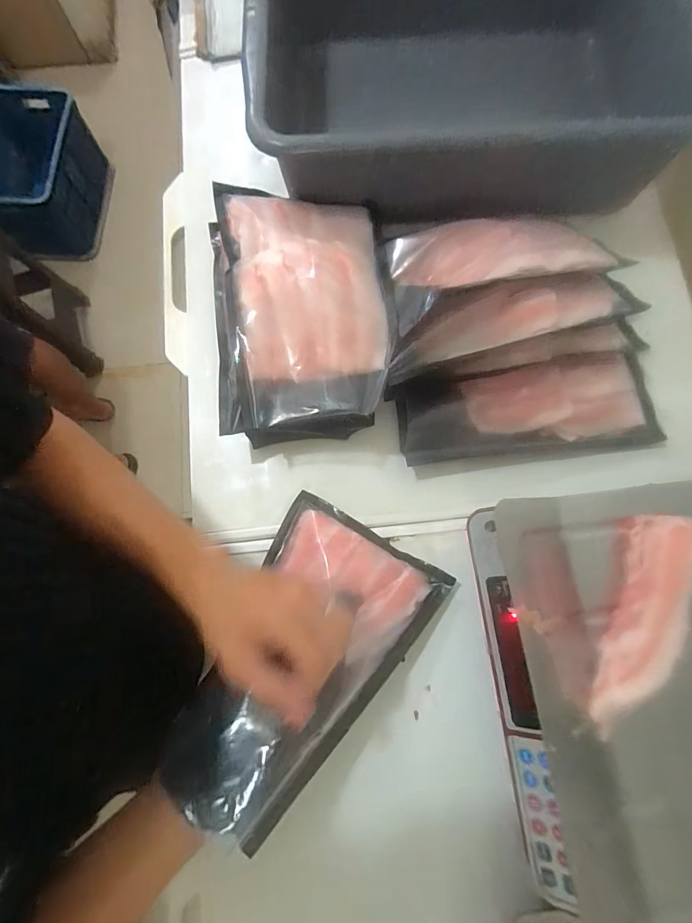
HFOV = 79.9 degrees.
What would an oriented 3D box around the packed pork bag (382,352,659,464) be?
[{"bbox_3d":[0.203,-0.059,0.474,0.303,0.025,0.104,-6,103,-4],"label":"packed pork bag"}]

